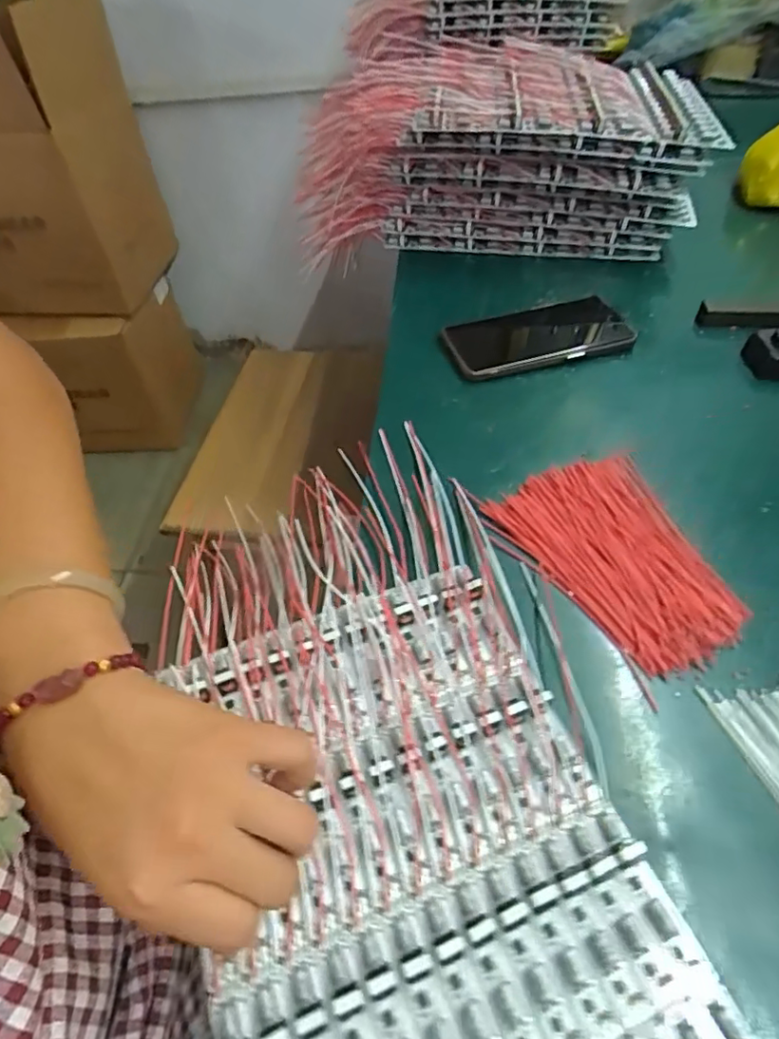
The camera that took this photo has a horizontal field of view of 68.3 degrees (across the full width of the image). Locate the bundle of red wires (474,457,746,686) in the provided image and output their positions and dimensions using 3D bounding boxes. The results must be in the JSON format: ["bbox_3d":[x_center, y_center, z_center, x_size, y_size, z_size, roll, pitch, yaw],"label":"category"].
[{"bbox_3d":[0.155,0.018,0.372,0.113,0.011,0.154,-29,56,-21],"label":"bundle of red wires"}]

